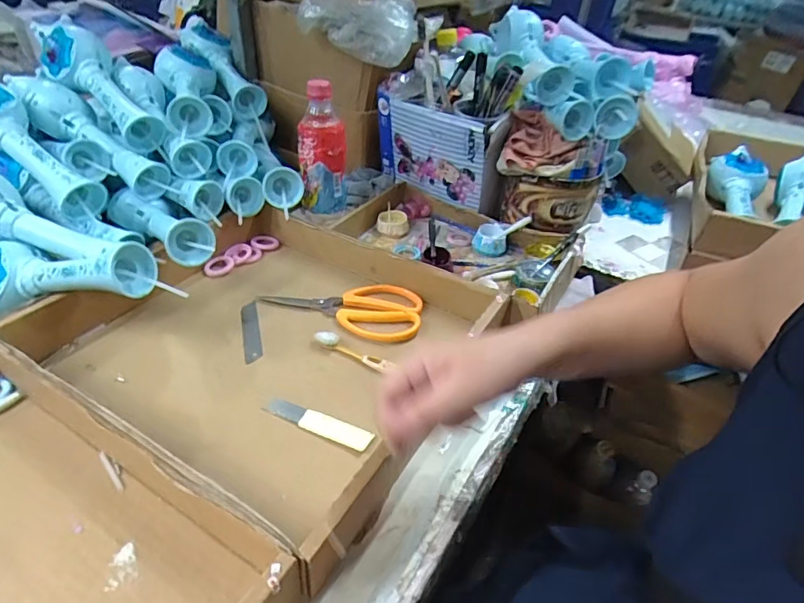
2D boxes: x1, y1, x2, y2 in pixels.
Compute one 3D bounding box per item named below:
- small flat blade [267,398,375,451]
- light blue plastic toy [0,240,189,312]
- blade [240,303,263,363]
[{"bbox_3d":[-0.074,0.108,0.443,0.101,0.005,0.019,16,39,16],"label":"small flat blade"},{"bbox_3d":[-0.326,-0.028,0.477,0.253,0.067,0.060,7,37,4],"label":"light blue plastic toy"},{"bbox_3d":[-0.163,0.031,0.535,0.019,0.004,0.091,-13,44,-12],"label":"blade"}]

